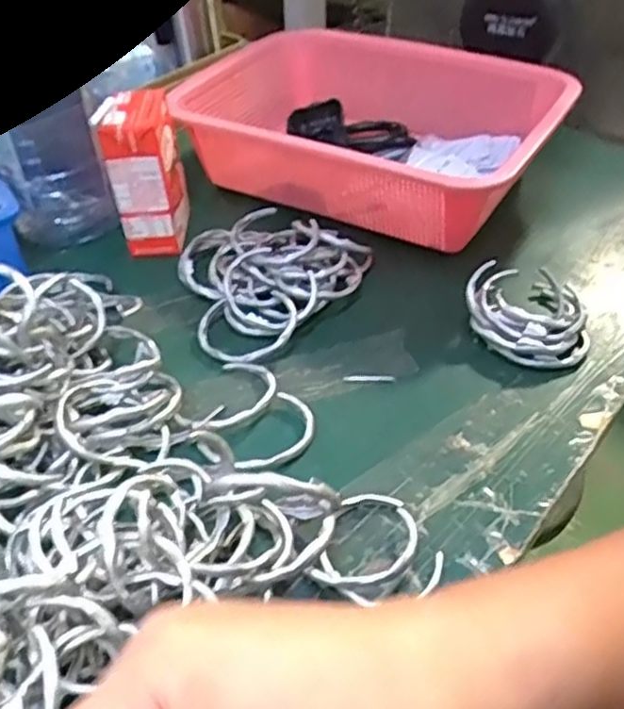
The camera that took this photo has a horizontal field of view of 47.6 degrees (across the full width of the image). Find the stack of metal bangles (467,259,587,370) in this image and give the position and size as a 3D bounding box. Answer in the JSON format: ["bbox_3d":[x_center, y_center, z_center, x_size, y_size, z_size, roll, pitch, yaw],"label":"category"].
[{"bbox_3d":[0.144,-0.029,0.471,0.083,0.029,0.078,13,45,12],"label":"stack of metal bangles"}]

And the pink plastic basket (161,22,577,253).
[{"bbox_3d":[0.049,-0.197,0.602,0.294,0.083,0.198,20,46,21],"label":"pink plastic basket"}]

